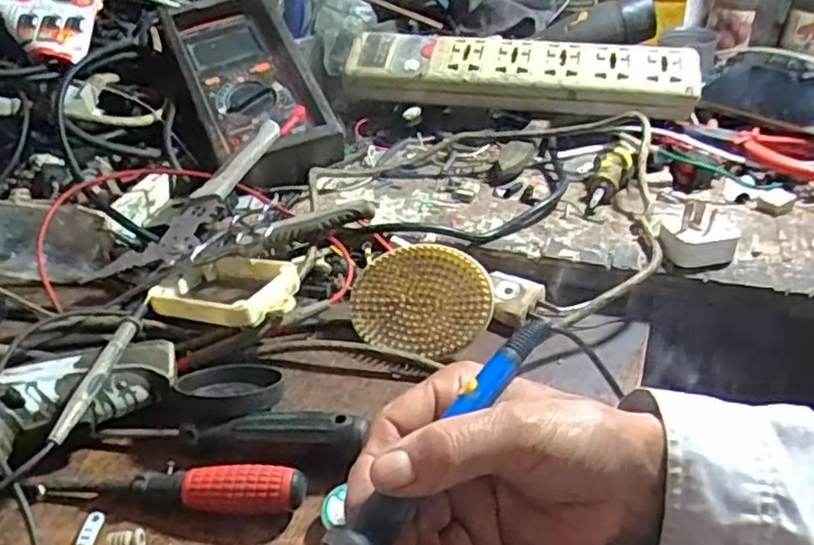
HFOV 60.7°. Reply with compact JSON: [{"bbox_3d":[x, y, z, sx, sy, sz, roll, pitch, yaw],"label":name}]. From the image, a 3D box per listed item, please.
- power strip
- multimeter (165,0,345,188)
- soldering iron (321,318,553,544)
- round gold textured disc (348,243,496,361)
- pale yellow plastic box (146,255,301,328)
[{"bbox_3d":[0.112,-0.201,0.707,0.342,0.057,0.079,6,34,11],"label":"power strip"},{"bbox_3d":[-0.154,-0.185,0.661,0.112,0.049,0.249,-18,62,-23],"label":"multimeter"},{"bbox_3d":[-0.002,0.090,0.280,0.019,0.019,0.215,25,55,33],"label":"soldering iron"},{"bbox_3d":[0.009,0.018,0.458,0.092,0.010,0.072,9,79,15],"label":"round gold textured disc"},{"bbox_3d":[-0.119,0.011,0.469,0.096,0.025,0.063,15,37,22],"label":"pale yellow plastic box"}]

